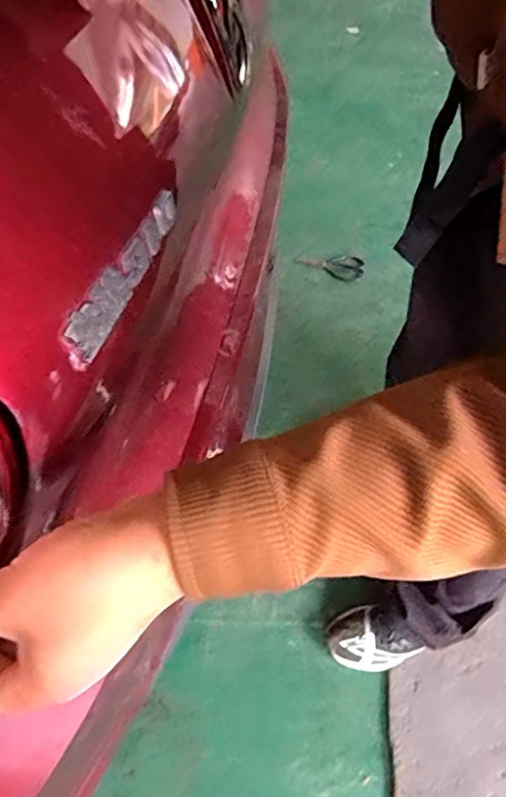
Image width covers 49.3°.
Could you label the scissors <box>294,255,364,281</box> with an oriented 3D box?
[{"bbox_3d":[0.228,-0.392,1.648,0.196,0.007,0.088,3,68,6],"label":"scissors"}]

